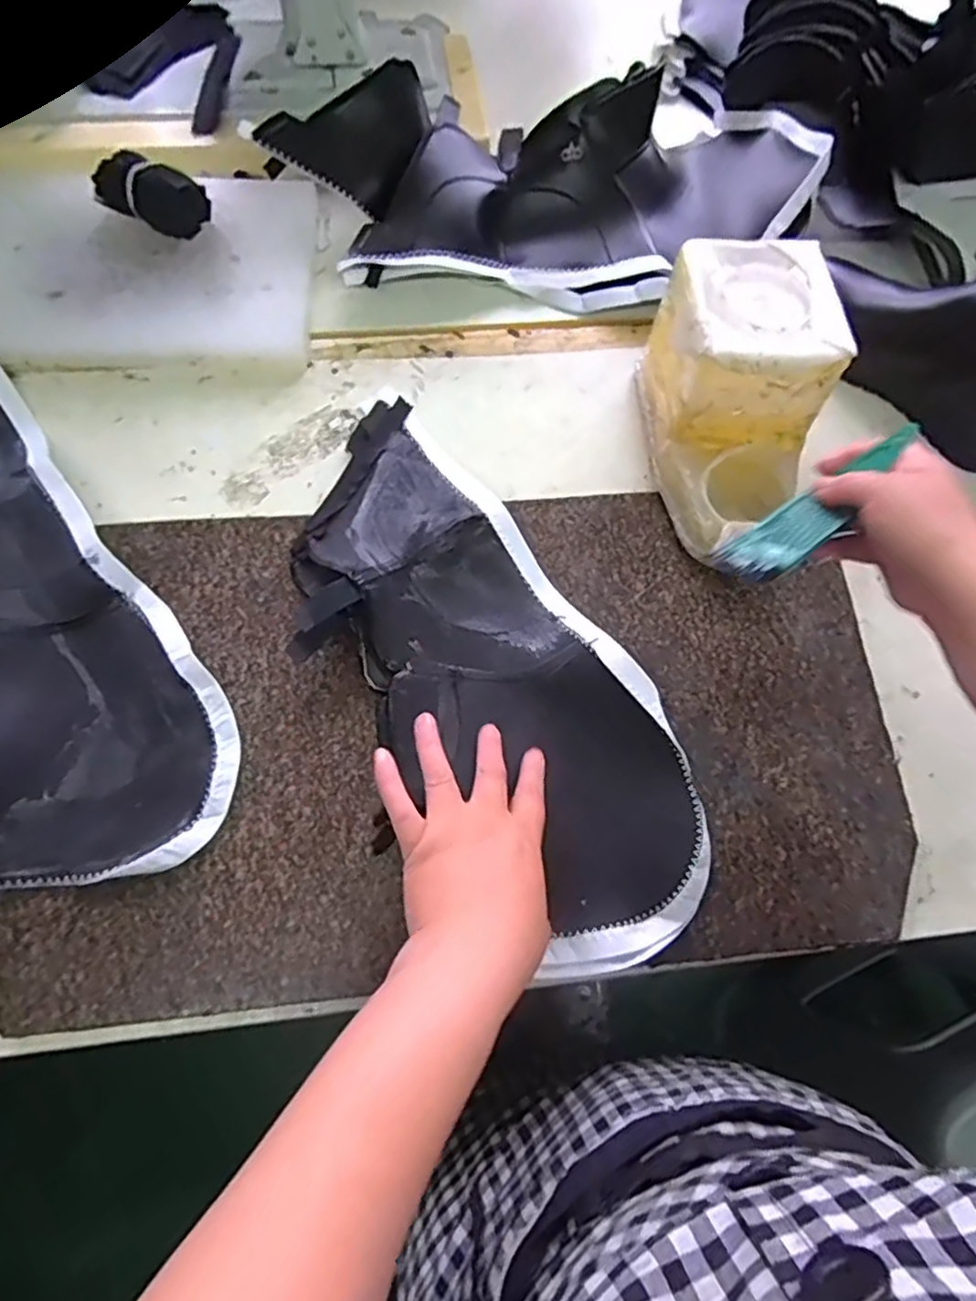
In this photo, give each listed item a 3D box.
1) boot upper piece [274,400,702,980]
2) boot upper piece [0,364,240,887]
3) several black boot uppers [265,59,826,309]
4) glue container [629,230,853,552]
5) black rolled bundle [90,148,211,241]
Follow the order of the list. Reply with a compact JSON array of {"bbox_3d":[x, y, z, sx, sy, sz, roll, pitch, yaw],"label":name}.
[{"bbox_3d":[-0.010,0.008,0.456,0.172,0.049,0.432,-32,78,-15],"label":"boot upper piece"},{"bbox_3d":[-0.333,-0.039,0.454,0.189,0.048,0.435,-28,77,-11],"label":"boot upper piece"},{"bbox_3d":[0.058,-0.409,0.577,0.470,0.078,0.229,-8,75,-6],"label":"several black boot uppers"},{"bbox_3d":[0.183,-0.177,0.480,0.102,0.122,0.203,-1,74,-4],"label":"glue container"},{"bbox_3d":[-0.285,-0.385,0.545,0.086,0.042,0.046,25,74,4],"label":"black rolled bundle"}]

